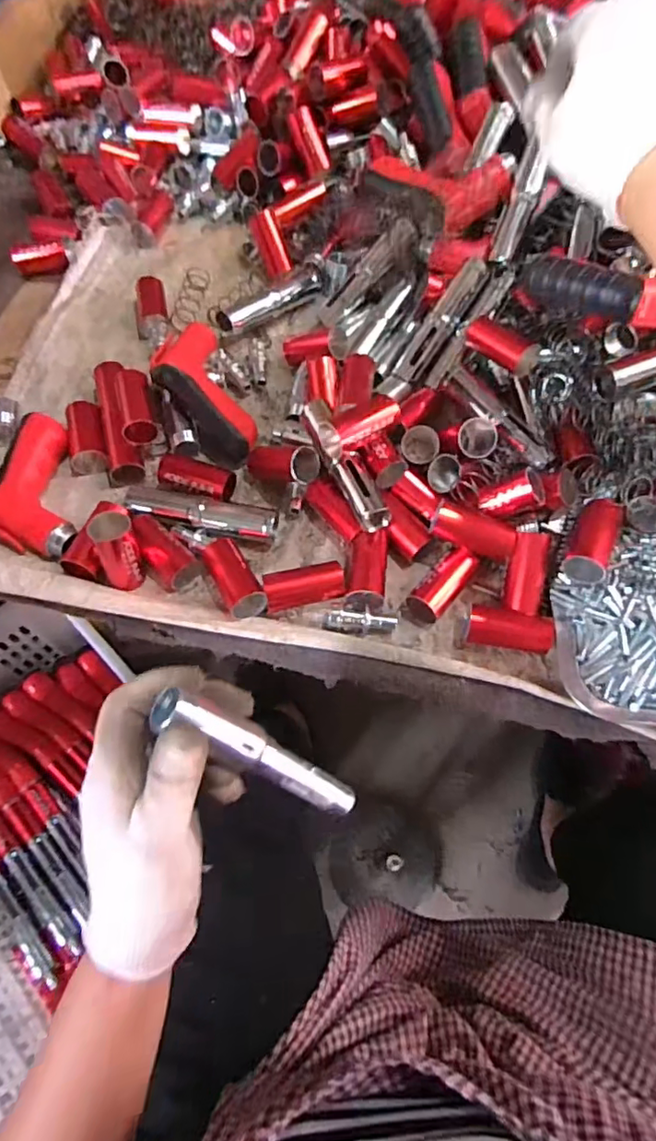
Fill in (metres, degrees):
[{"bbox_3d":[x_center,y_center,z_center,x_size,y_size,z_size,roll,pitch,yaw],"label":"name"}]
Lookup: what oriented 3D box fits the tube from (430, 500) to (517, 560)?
[{"bbox_3d":[0.115,-0.033,0.445,0.066,0.025,0.027,25,65,10],"label":"tube"}]

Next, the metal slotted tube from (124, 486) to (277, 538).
[{"bbox_3d":[-0.104,-0.048,0.468,0.122,0.022,0.032,9,63,2],"label":"metal slotted tube"}]

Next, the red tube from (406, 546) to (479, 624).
[{"bbox_3d":[0.089,0.010,0.438,0.025,0.022,0.067,39,68,16],"label":"red tube"}]

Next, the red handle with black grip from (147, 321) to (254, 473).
[{"bbox_3d":[-0.111,-0.158,0.507,0.067,0.049,0.140,-24,82,-14],"label":"red handle with black grip"}]

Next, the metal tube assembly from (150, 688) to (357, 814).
[{"bbox_3d":[-0.036,0.108,0.320,0.019,0.141,0.018,-6,51,45],"label":"metal tube assembly"}]

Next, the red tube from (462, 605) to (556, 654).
[{"bbox_3d":[0.134,0.046,0.427,0.066,0.027,0.030,9,63,2],"label":"red tube"}]

